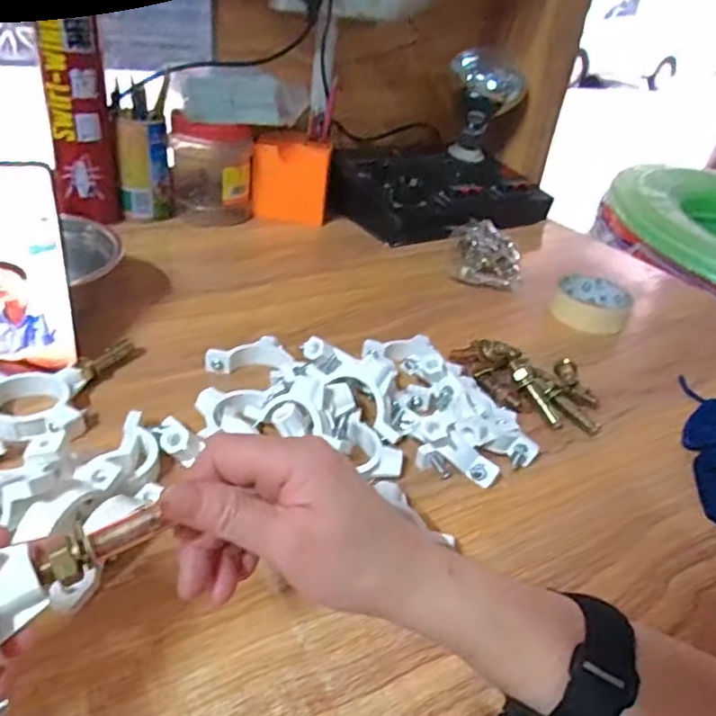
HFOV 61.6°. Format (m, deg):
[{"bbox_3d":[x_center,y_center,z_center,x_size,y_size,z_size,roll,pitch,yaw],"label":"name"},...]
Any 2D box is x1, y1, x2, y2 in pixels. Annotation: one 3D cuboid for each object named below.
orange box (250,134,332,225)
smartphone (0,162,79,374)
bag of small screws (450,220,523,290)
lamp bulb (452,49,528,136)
[{"bbox_3d":[-0.089,-0.243,0.820,0.100,0.103,0.085,6,33,-3],"label":"orange box"},{"bbox_3d":[-0.256,-0.065,0.443,0.075,0.150,0.005,-8,13,-23],"label":"smartphone"},{"bbox_3d":[0.160,-0.129,0.747,0.091,0.040,0.126,8,33,1],"label":"bag of small screws"},{"bbox_3d":[0.201,-0.415,0.939,0.113,0.103,0.100,12,33,6],"label":"lamp bulb"}]

